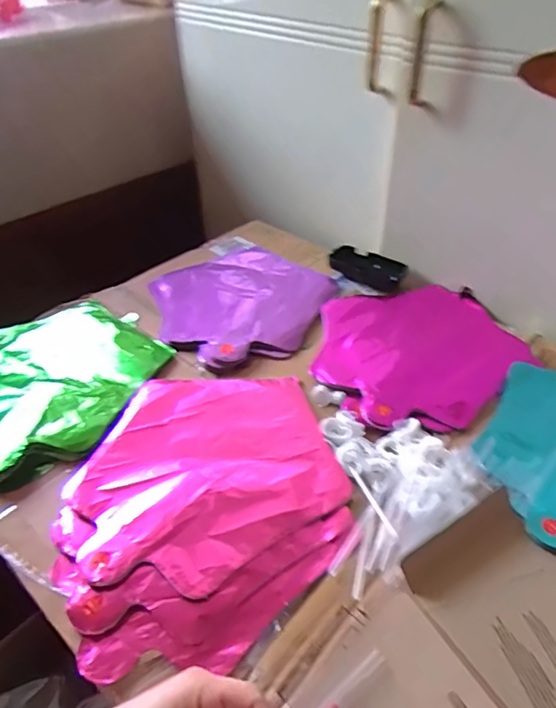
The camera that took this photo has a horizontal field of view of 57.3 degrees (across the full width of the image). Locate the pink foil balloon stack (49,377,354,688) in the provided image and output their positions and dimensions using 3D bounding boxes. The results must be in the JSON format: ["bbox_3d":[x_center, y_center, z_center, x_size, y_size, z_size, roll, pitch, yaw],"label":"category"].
[{"bbox_3d":[-0.066,0.115,0.448,0.237,0.014,0.265,-12,43,-11],"label":"pink foil balloon stack"}]

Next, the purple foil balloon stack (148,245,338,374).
[{"bbox_3d":[-0.056,-0.077,0.667,0.230,0.015,0.232,25,48,27],"label":"purple foil balloon stack"}]

